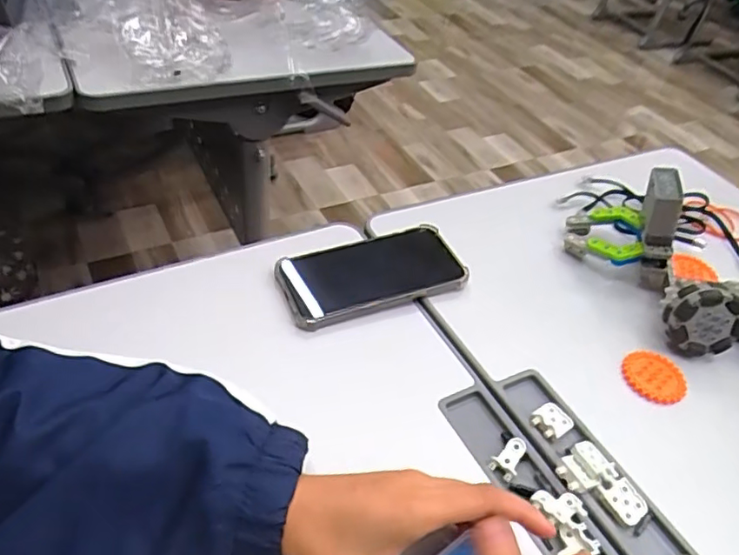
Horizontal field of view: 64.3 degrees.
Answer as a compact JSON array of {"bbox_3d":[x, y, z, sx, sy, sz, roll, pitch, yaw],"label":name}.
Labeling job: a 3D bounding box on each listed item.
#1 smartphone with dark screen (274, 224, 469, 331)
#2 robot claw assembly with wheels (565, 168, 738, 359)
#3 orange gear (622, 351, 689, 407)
[{"bbox_3d":[0.003,-0.006,0.532,0.164,0.019,0.082,-13,46,-20],"label":"smartphone with dark screen"},{"bbox_3d":[0.298,-0.016,0.535,0.119,0.095,0.222,-14,47,-21],"label":"robot claw assembly with wheels"},{"bbox_3d":[0.236,0.082,0.487,0.050,0.005,0.046,4,43,-3],"label":"orange gear"}]

